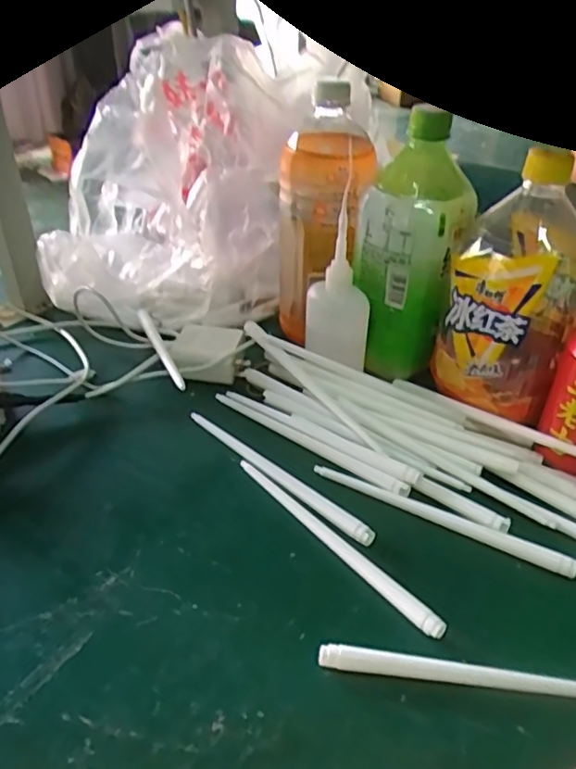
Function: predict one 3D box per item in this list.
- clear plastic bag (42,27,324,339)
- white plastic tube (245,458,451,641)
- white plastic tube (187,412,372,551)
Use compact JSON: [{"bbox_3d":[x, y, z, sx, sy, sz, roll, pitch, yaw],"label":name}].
[{"bbox_3d":[-0.116,-0.189,0.585,0.209,0.188,0.217,10,38,13],"label":"clear plastic bag"},{"bbox_3d":[0.027,0.096,0.390,0.014,0.008,0.178,-27,44,-31],"label":"white plastic tube"},{"bbox_3d":[-0.010,0.062,0.441,0.015,0.015,0.180,-30,46,-34],"label":"white plastic tube"}]

